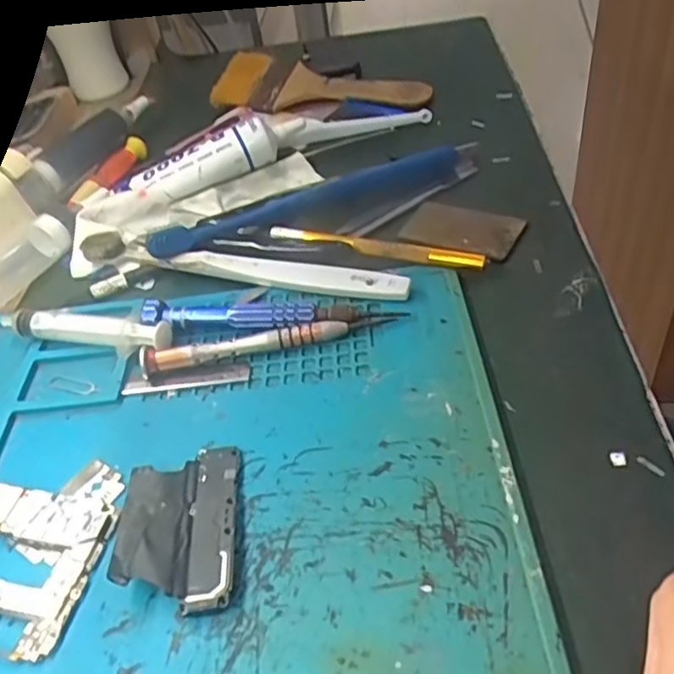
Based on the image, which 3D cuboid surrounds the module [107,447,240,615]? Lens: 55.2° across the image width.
[{"bbox_3d":[-0.057,0.067,0.232,0.041,0.010,0.065,-7,43,1],"label":"module"}]

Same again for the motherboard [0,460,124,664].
[{"bbox_3d":[-0.117,0.075,0.237,0.064,0.006,0.072,5,45,14],"label":"motherboard"}]

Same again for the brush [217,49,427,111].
[{"bbox_3d":[-0.015,-0.189,0.487,0.163,0.019,0.068,13,47,21],"label":"brush"}]

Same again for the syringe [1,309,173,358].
[{"bbox_3d":[-0.120,-0.002,0.312,0.087,0.015,0.015,8,45,16],"label":"syringe"}]

